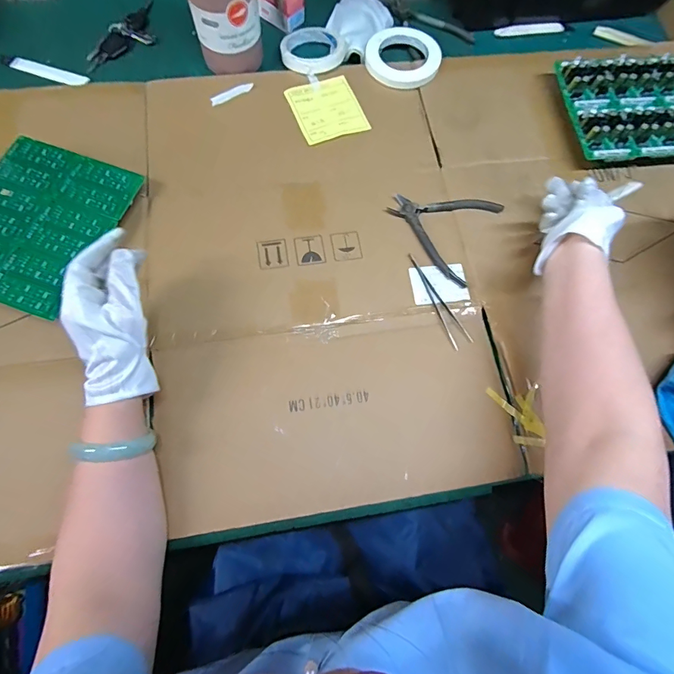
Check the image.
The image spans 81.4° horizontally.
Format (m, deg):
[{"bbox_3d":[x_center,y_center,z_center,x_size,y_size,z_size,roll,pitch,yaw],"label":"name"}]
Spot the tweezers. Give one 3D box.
[{"bbox_3d":[0.122,-0.046,0.488,0.026,0.004,0.133,-27,76,-11],"label":"tweezers"}]

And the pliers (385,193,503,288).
[{"bbox_3d":[0.133,-0.147,0.516,0.132,0.010,0.129,25,73,5],"label":"pliers"}]

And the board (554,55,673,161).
[{"bbox_3d":[0.438,-0.332,0.568,0.208,0.040,0.161,-5,72,-5],"label":"board"}]

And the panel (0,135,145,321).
[{"bbox_3d":[-0.357,-0.139,0.465,0.162,0.008,0.207,20,69,1],"label":"panel"}]

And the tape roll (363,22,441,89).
[{"bbox_3d":[0.104,-0.436,0.600,0.113,0.018,0.123,1,72,-3],"label":"tape roll"}]

